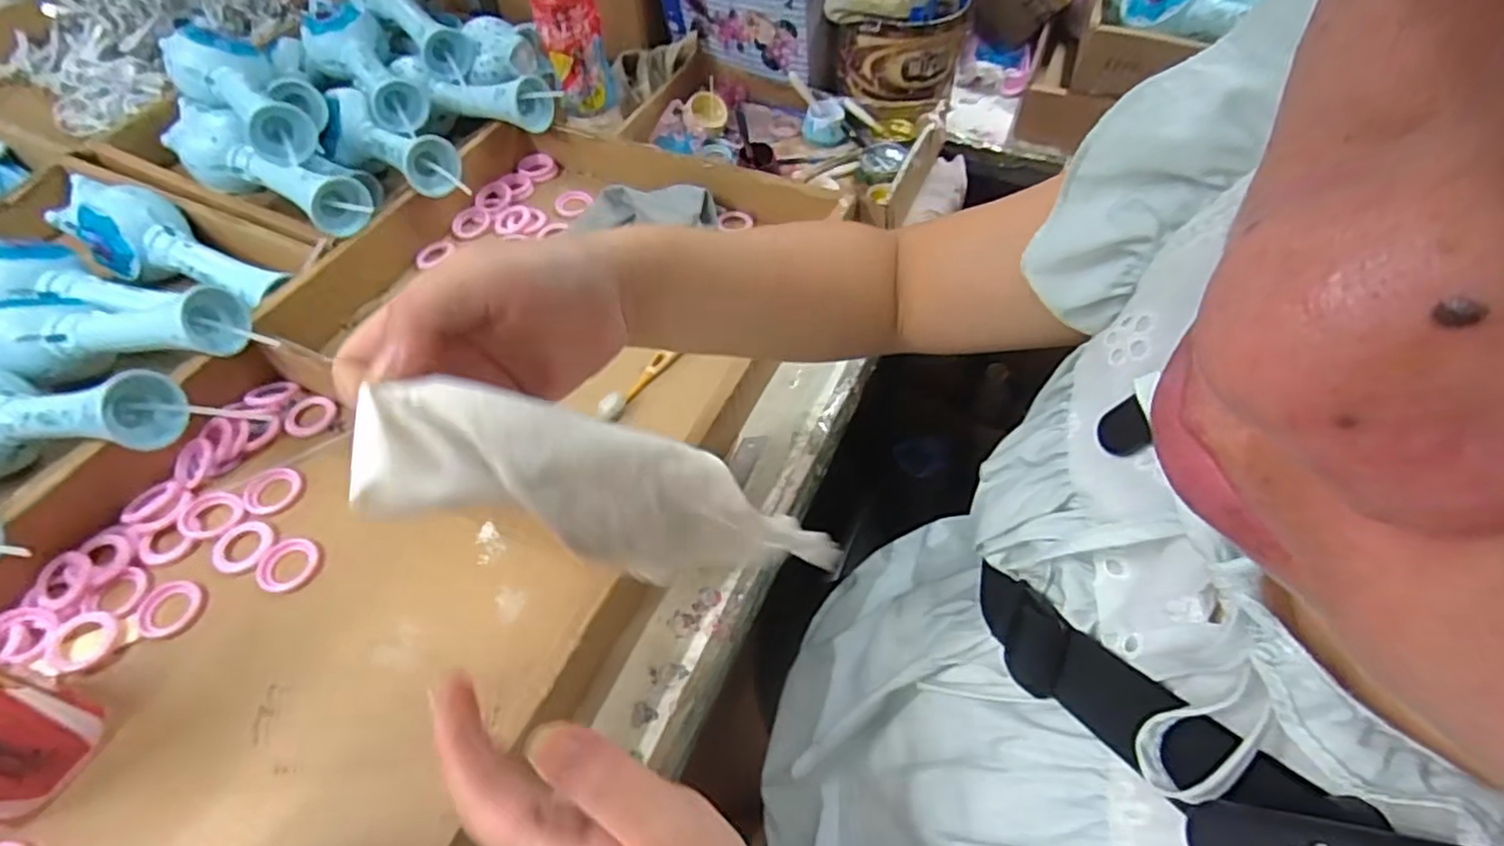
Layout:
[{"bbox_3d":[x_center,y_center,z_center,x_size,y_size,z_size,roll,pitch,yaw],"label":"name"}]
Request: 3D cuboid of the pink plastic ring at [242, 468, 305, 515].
[{"bbox_3d":[-0.343,0.048,0.485,0.038,0.004,0.037,0,54,0],"label":"pink plastic ring"}]

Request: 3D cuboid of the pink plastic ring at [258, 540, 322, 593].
[{"bbox_3d":[-0.307,0.093,0.448,0.037,0.004,0.037,0,54,0],"label":"pink plastic ring"}]

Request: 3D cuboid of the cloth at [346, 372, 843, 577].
[{"bbox_3d":[-0.045,0.031,0.259,0.192,0.042,0.040,20,49,-26],"label":"cloth"}]

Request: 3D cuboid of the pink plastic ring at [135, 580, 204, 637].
[{"bbox_3d":[-0.372,0.117,0.432,0.036,0.004,0.037,0,54,0],"label":"pink plastic ring"}]

